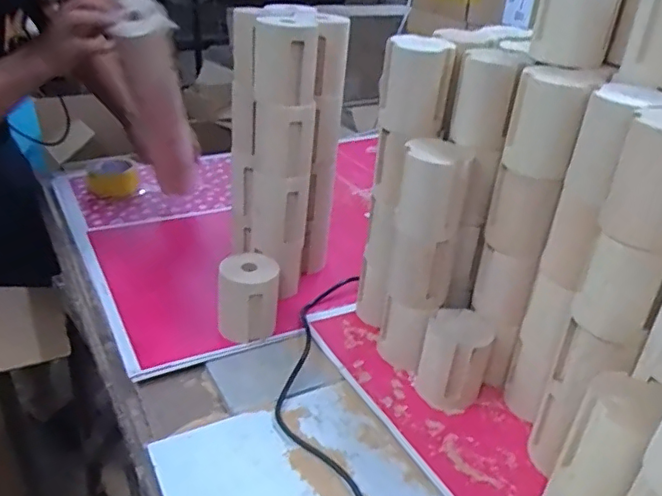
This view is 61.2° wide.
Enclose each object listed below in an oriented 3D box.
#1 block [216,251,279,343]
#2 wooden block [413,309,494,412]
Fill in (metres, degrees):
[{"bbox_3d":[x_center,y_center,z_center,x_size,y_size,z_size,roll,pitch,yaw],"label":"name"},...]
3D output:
[{"bbox_3d":[-0.115,0.072,0.778,0.082,0.104,0.075,-1,30,-8],"label":"block"},{"bbox_3d":[0.154,0.138,0.709,0.078,0.099,0.084,12,31,13],"label":"wooden block"}]

